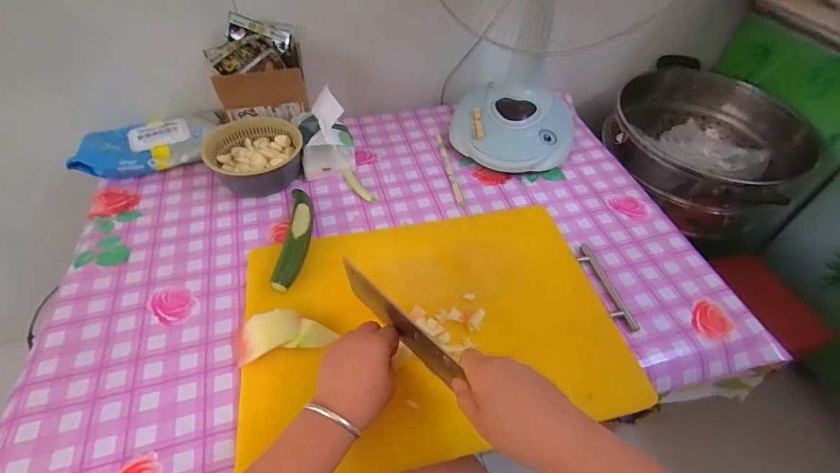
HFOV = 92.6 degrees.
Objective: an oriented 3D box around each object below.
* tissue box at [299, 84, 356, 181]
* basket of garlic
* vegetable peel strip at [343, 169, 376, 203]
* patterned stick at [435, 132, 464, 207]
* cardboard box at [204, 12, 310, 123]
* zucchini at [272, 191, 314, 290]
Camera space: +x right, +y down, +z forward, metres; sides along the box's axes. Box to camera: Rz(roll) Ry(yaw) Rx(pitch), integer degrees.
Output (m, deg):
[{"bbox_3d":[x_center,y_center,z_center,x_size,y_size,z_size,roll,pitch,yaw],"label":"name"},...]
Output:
[{"bbox_3d":[-0.163,-0.174,0.691,0.090,0.121,0.103,-8,50,-9],"label":"tissue box"},{"bbox_3d":[-0.279,-0.137,0.692,0.150,0.061,0.141,0,49,-3],"label":"basket of garlic"},{"bbox_3d":[-0.107,-0.086,0.690,0.019,0.007,0.087,-28,56,-24],"label":"vegetable peel strip"},{"bbox_3d":[0.051,-0.132,0.742,0.013,0.005,0.208,-6,50,-8],"label":"patterned stick"},{"bbox_3d":[-0.280,-0.285,0.709,0.144,0.153,0.104,-11,50,-12],"label":"cardboard box"},{"bbox_3d":[-0.181,-0.006,0.598,0.041,0.041,0.198,-2,49,-4],"label":"zucchini"}]

